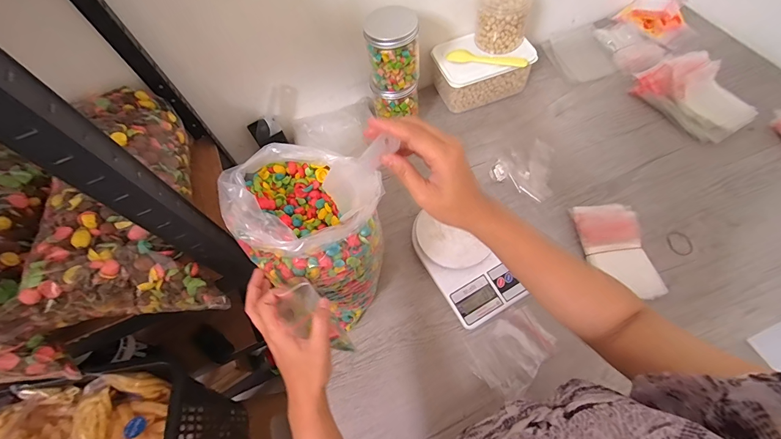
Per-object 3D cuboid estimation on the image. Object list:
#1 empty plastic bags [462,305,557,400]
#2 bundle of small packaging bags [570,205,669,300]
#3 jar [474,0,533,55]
[{"bbox_3d":[0.187,0.203,0.536,0.126,0.012,0.103,-29,64,-8],"label":"empty plastic bags"},{"bbox_3d":[0.373,0.051,0.579,0.095,0.033,0.160,-8,63,3],"label":"bundle of small packaging bags"},{"bbox_3d":[0.221,-0.398,0.688,0.099,0.112,0.093,5,65,9],"label":"jar"}]

